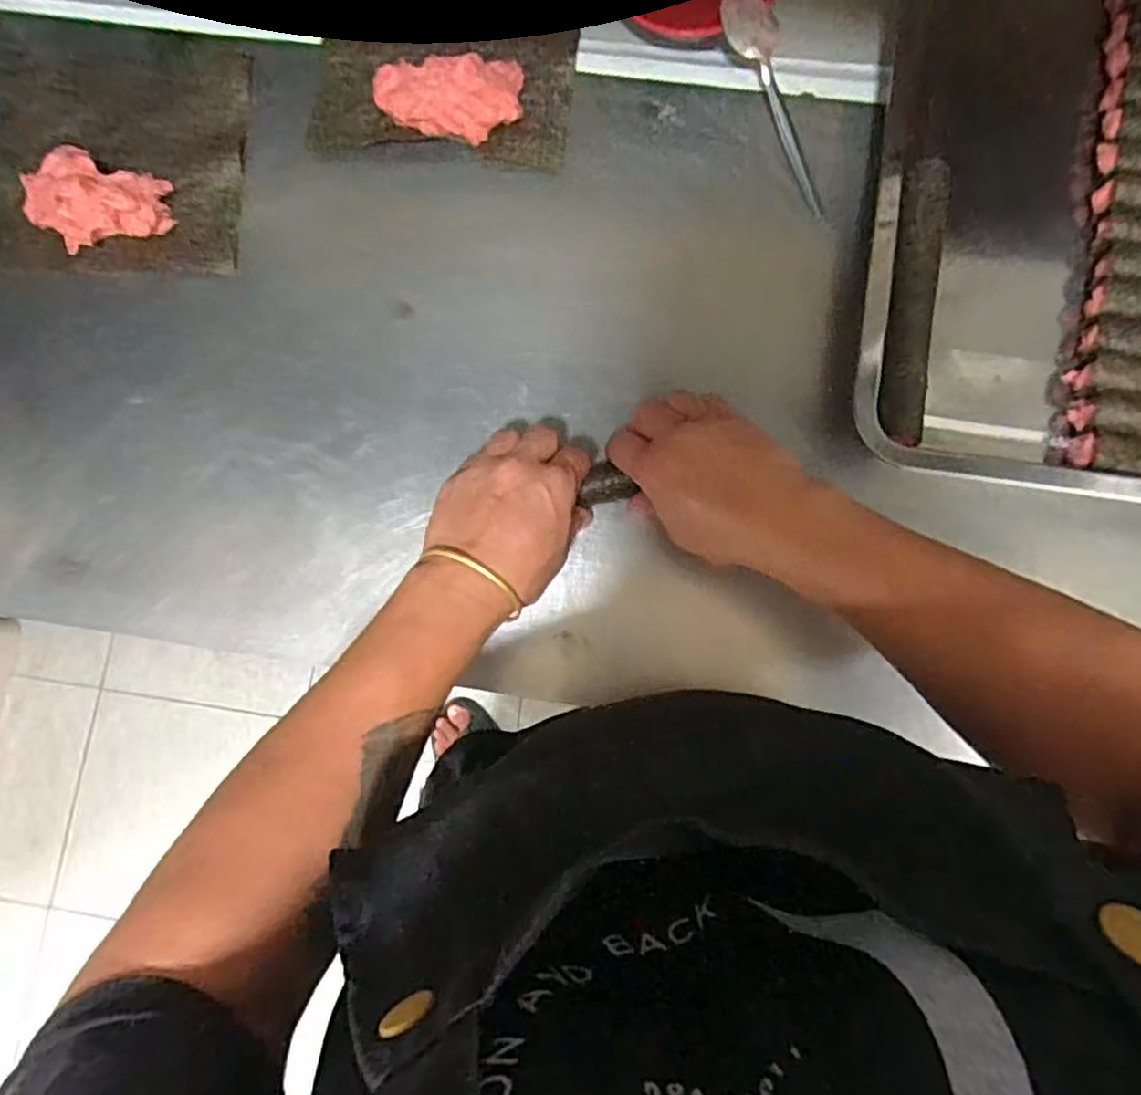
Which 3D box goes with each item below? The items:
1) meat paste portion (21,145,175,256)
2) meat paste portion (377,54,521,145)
[{"bbox_3d":[-0.363,-0.263,0.539,0.104,0.034,0.073,22,86,5],"label":"meat paste portion"},{"bbox_3d":[-0.092,-0.340,0.535,0.108,0.028,0.061,-8,84,2],"label":"meat paste portion"}]

